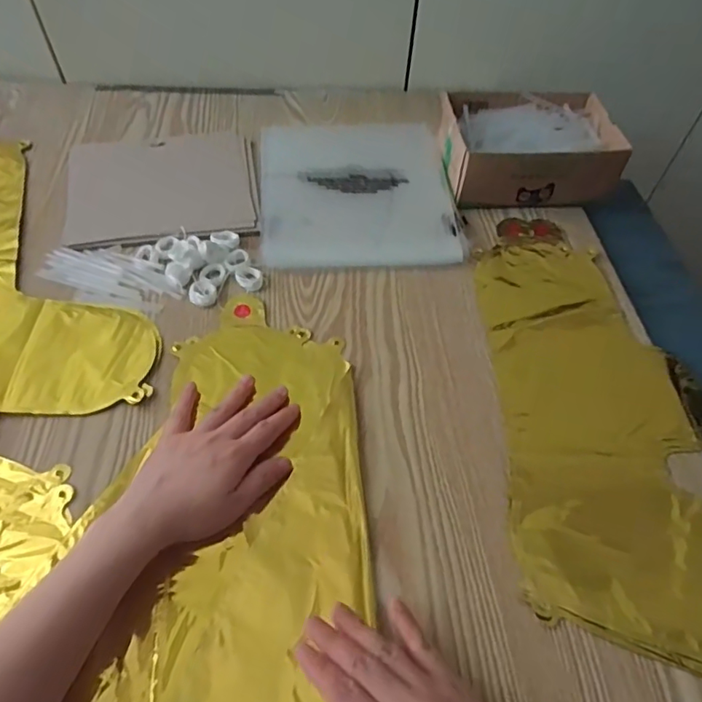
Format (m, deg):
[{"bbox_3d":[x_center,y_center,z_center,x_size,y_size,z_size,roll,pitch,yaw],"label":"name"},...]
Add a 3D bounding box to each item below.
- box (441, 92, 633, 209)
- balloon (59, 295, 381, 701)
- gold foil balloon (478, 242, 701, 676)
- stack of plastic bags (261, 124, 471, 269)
[{"bbox_3d":[0.199,-0.238,0.615,0.187,0.060,0.145,-5,55,-6],"label":"box"},{"bbox_3d":[-0.082,0.135,0.384,0.193,0.013,0.416,1,54,-2],"label":"balloon"},{"bbox_3d":[0.213,0.057,0.447,0.196,0.006,0.405,-2,55,-4],"label":"gold foil balloon"},{"bbox_3d":[0.006,-0.182,0.596,0.206,0.018,0.217,-3,55,-5],"label":"stack of plastic bags"}]

